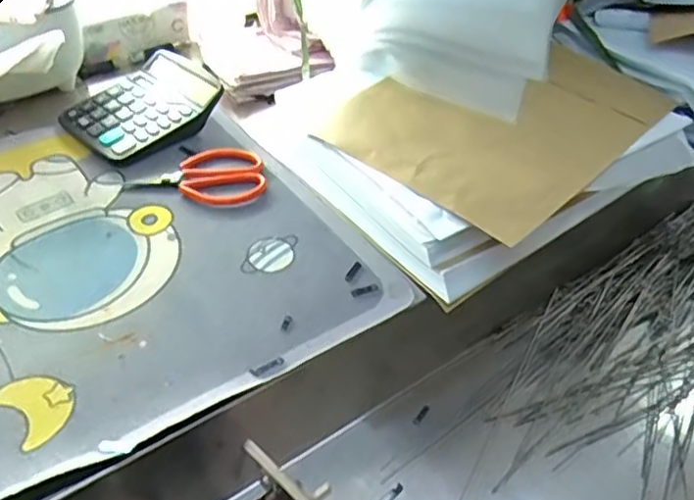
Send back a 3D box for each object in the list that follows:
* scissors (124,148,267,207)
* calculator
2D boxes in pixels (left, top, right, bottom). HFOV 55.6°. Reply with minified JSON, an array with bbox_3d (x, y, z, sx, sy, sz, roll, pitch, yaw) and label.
[{"bbox_3d":[-0.140,-0.067,0.623,0.122,0.016,0.071,-7,45,-13],"label":"scissors"},{"bbox_3d":[-0.213,-0.155,0.689,0.120,0.035,0.149,34,50,27],"label":"calculator"}]

